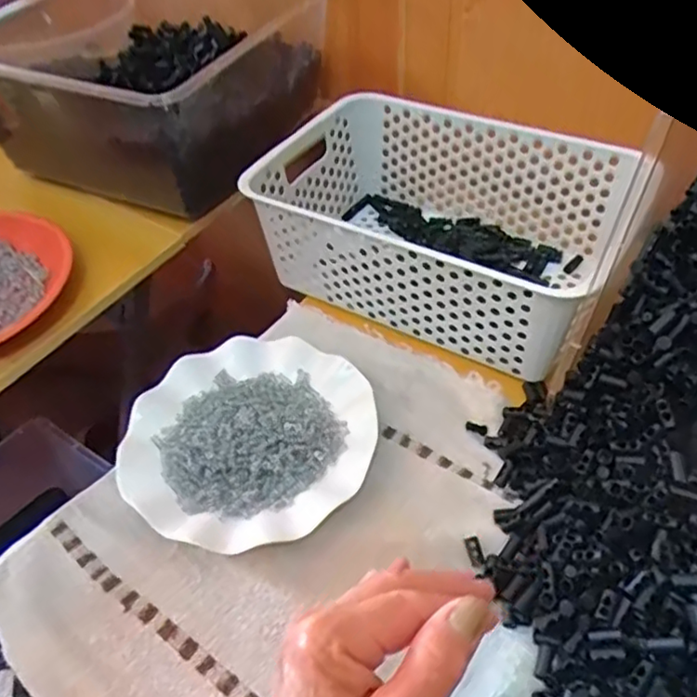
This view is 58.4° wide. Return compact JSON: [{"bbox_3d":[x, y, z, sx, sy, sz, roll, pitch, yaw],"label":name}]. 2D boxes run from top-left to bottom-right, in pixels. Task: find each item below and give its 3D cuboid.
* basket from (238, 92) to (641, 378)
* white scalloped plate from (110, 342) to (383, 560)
[{"bbox_3d":[0.085,-0.112,0.564,0.297,0.105,0.203,23,55,24],"label":"basket"},{"bbox_3d":[-0.071,0.066,0.469,0.176,0.025,0.178,-3,49,3],"label":"white scalloped plate"}]

